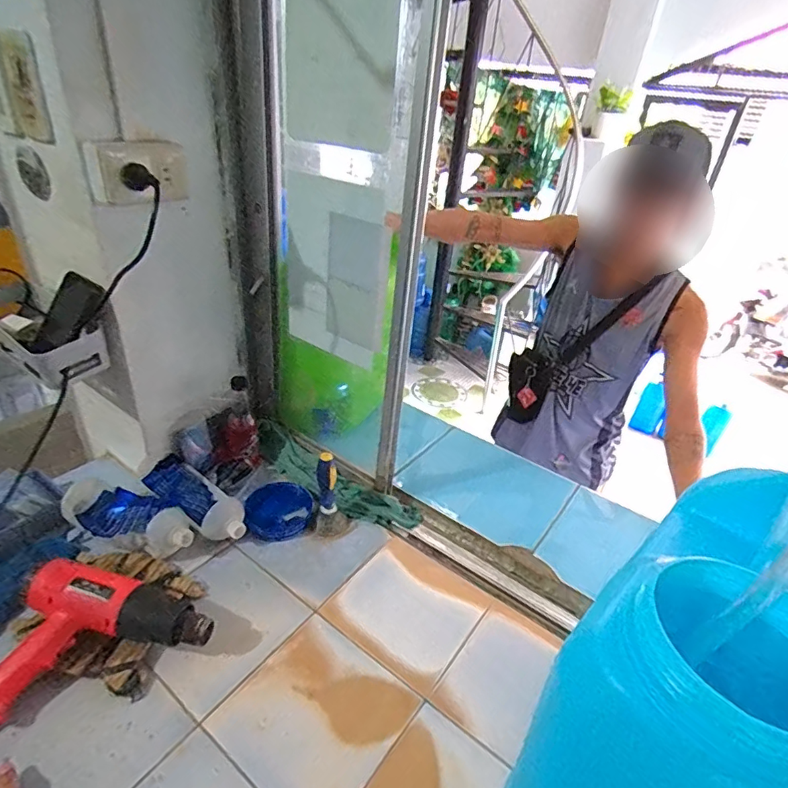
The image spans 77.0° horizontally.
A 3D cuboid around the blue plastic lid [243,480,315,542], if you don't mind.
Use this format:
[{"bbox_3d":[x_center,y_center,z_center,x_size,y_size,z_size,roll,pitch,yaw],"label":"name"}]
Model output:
[{"bbox_3d":[-0.210,0.214,0.908,0.118,0.029,0.135,-2,33,-12],"label":"blue plastic lid"}]

